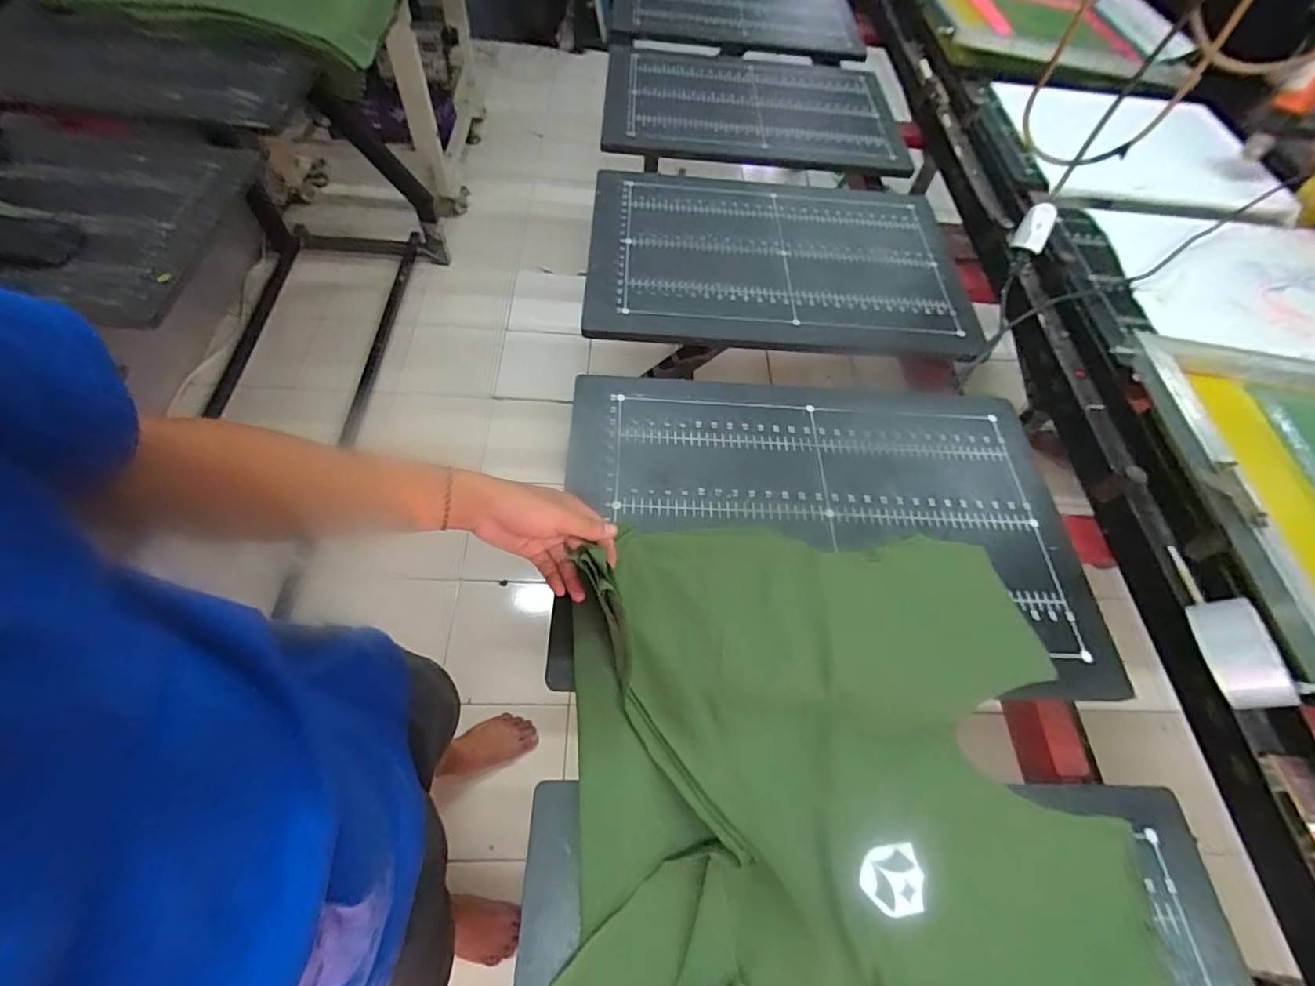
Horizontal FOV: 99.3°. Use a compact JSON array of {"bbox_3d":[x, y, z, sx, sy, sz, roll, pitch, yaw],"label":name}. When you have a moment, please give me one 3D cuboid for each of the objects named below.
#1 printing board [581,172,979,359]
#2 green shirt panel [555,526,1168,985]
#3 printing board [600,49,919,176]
[{"bbox_3d":[0.191,-0.379,0.893,0.584,0.026,0.399,2,59,-2],"label":"printing board"},{"bbox_3d":[0.157,0.231,0.497,0.455,0.066,0.441,-3,59,-5],"label":"green shirt panel"},{"bbox_3d":[0.192,-0.806,1.138,0.599,0.032,0.397,4,59,0],"label":"printing board"}]

